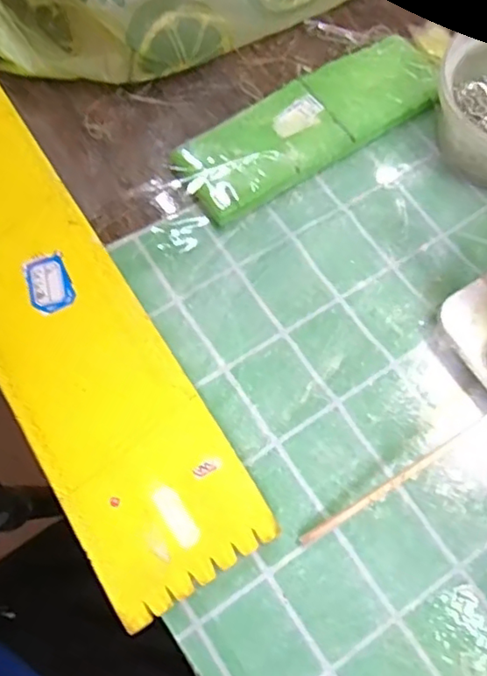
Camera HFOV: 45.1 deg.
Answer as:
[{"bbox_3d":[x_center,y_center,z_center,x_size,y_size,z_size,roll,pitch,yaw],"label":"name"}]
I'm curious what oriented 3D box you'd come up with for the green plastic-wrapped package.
[{"bbox_3d":[0.043,-0.134,0.364,0.175,0.013,0.061,-33,74,-14],"label":"green plastic-wrapped package"}]

